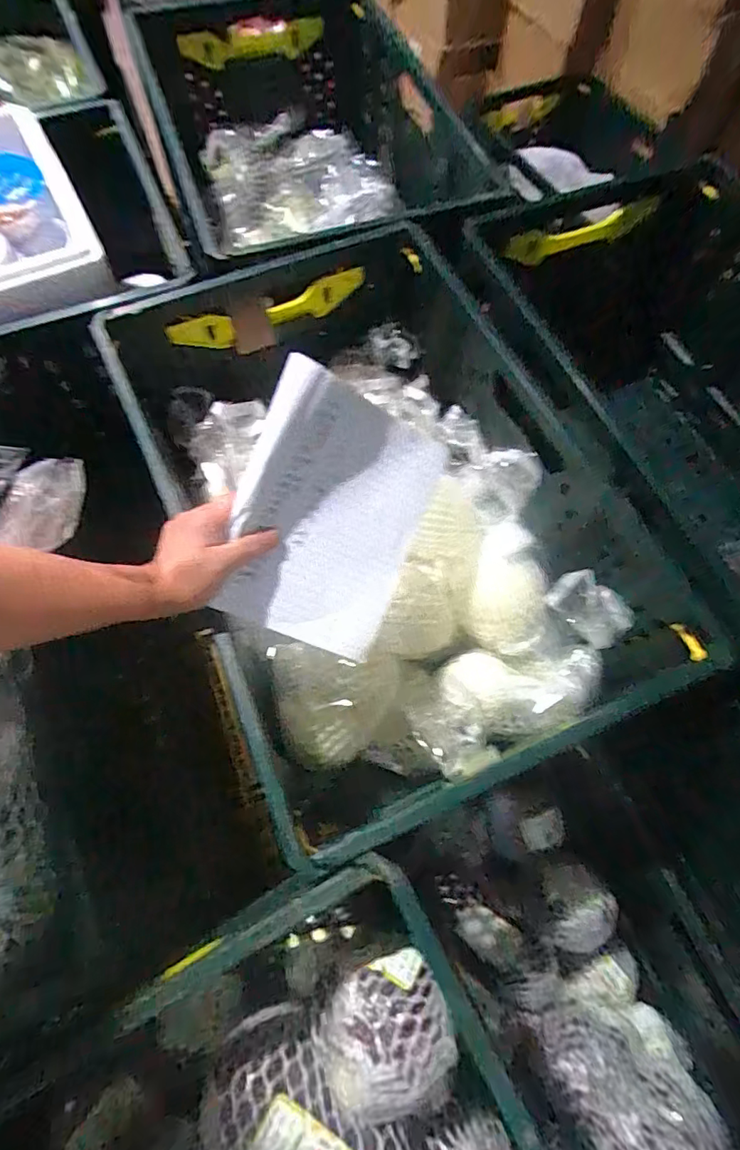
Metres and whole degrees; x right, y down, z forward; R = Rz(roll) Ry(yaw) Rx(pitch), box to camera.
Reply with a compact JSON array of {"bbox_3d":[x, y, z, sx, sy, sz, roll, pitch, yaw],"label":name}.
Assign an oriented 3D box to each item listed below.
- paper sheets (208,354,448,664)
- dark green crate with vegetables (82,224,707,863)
[{"bbox_3d":[-0.033,-0.046,0.442,0.162,0.027,0.206,22,92,-28],"label":"paper sheets"},{"bbox_3d":[0.007,-0.080,0.611,0.435,0.221,0.596,-20,68,-10],"label":"dark green crate with vegetables"}]

